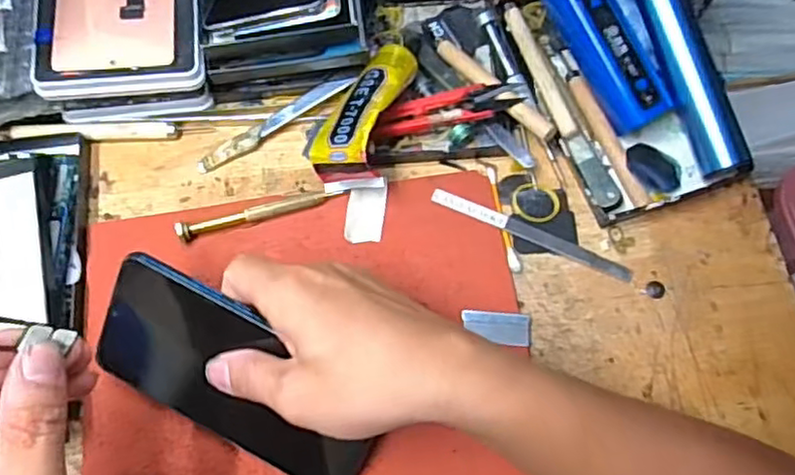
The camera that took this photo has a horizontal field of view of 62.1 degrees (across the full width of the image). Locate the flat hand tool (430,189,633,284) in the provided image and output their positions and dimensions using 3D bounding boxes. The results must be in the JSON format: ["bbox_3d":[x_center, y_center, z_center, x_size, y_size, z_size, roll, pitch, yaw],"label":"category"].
[{"bbox_3d":[0.084,-0.003,0.414,0.131,0.004,0.010,24,71,9],"label":"flat hand tool"}]

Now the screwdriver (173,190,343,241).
[{"bbox_3d":[-0.086,-0.016,0.414,0.104,0.014,0.009,-17,70,-6],"label":"screwdriver"}]

